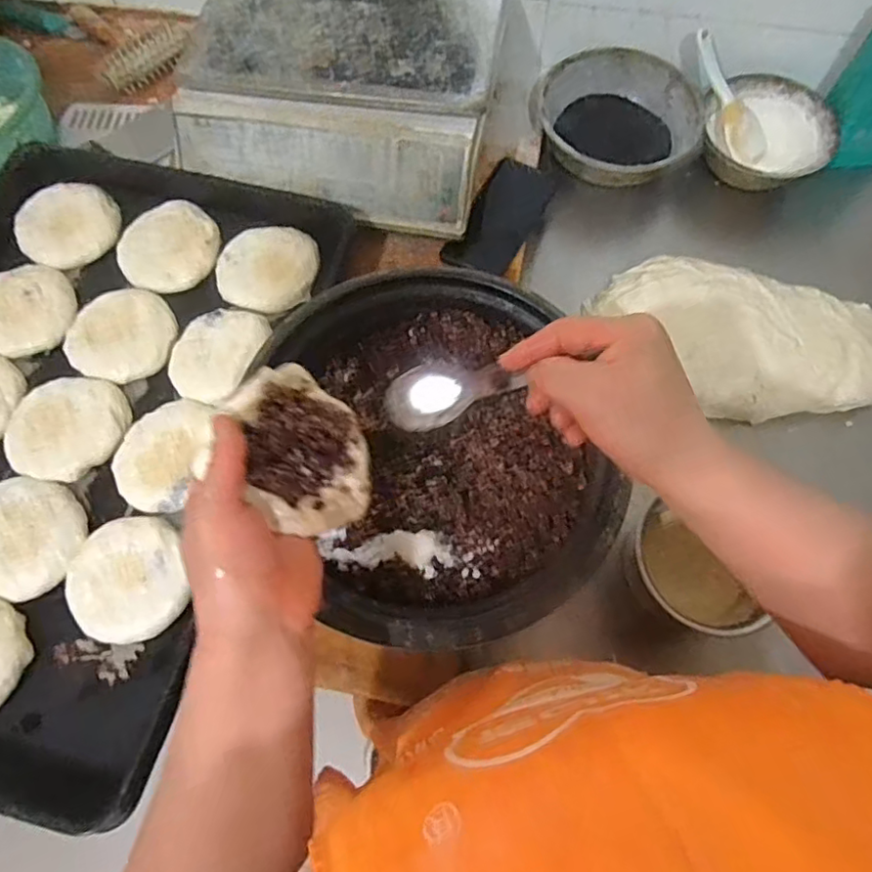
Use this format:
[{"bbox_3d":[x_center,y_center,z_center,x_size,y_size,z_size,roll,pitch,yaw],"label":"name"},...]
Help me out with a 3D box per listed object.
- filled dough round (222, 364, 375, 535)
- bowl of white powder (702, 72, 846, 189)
[{"bbox_3d":[-0.084,0.006,0.375,0.074,0.018,0.108,-15,81,-31],"label":"filled dough round"},{"bbox_3d":[0.385,-0.348,0.707,0.141,0.060,0.132,0,68,1],"label":"bowl of white powder"}]

